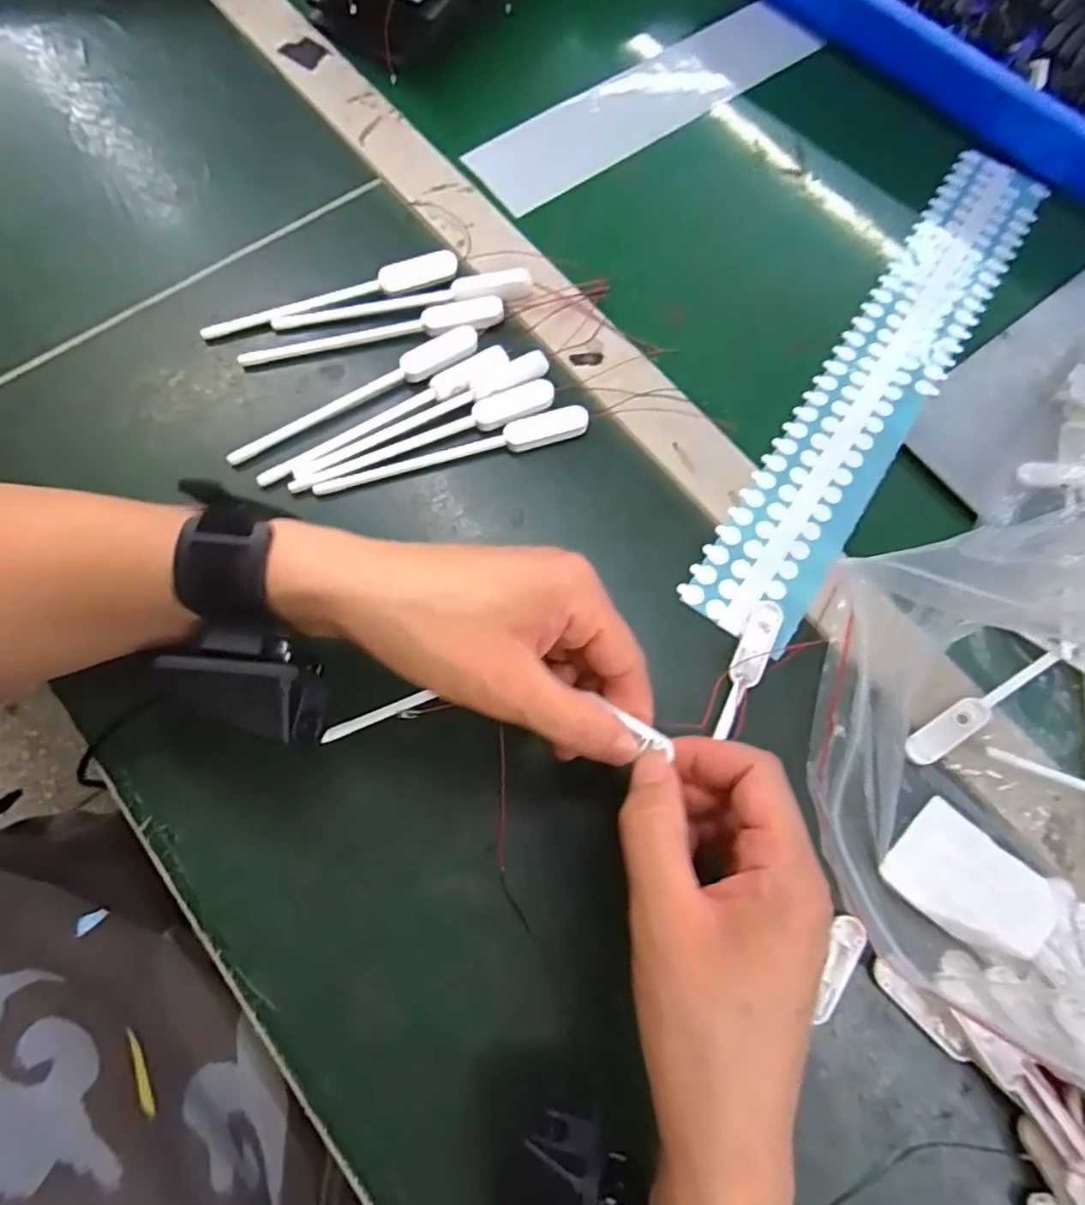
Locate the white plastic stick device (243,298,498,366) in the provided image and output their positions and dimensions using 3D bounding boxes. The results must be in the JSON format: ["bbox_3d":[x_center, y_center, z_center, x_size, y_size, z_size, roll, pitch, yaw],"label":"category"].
[{"bbox_3d":[-0.094,-0.151,0.362,0.145,0.011,0.019,-9,72,-5],"label":"white plastic stick device"}]

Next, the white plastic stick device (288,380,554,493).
[{"bbox_3d":[-0.061,-0.087,0.340,0.144,0.005,0.018,-21,74,-9],"label":"white plastic stick device"}]

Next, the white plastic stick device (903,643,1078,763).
[{"bbox_3d":[0.212,0.046,0.307,0.097,0.006,0.015,-30,76,-11],"label":"white plastic stick device"}]

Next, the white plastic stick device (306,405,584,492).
[{"bbox_3d":[-0.047,-0.080,0.340,0.144,0.009,0.015,-13,73,-6],"label":"white plastic stick device"}]

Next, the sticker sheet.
[{"bbox_3d":[0.198,-0.135,0.376,0.059,0.007,0.378,34,74,8],"label":"sticker sheet"}]

